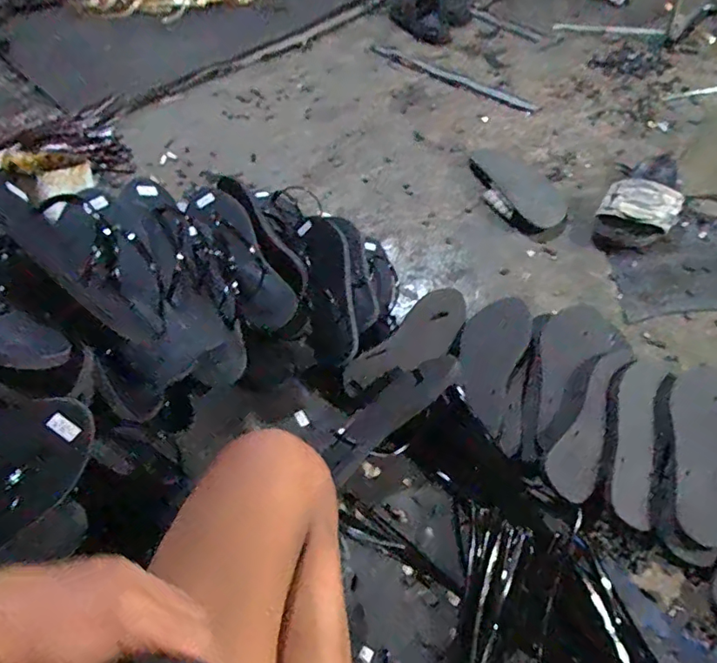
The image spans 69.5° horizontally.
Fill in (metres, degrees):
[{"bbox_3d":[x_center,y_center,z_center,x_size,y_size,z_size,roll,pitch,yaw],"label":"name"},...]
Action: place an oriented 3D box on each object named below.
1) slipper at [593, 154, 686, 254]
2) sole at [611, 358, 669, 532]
[{"bbox_3d":[0.510,-0.237,0.905,0.117,0.054,0.280,34,64,24],"label":"slipper"},{"bbox_3d":[0.351,0.131,0.651,0.054,0.008,0.218,20,66,9],"label":"sole"}]

